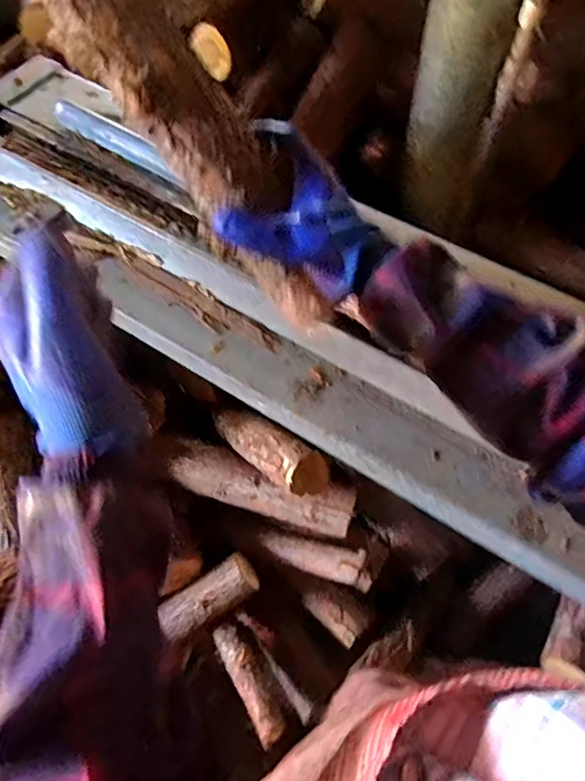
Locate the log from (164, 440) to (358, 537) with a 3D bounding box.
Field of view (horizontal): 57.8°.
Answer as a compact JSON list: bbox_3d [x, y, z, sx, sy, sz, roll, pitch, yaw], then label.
[{"bbox_3d":[-0.074,0.206,1.142,0.422,0.078,0.100,16,63,10],"label":"log"}]

